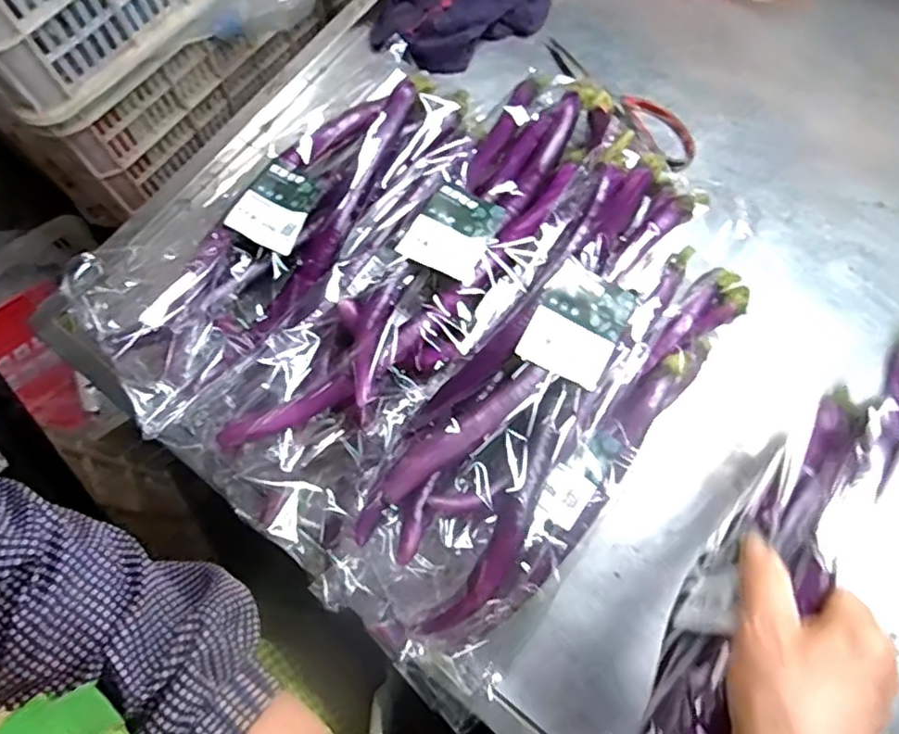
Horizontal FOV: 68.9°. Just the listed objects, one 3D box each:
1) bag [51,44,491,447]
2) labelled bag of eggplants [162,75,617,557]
[{"bbox_3d":[-0.130,-0.128,0.557,0.136,0.078,0.408,36,76,12],"label":"bag"},{"bbox_3d":[-0.017,-0.076,0.529,0.147,0.081,0.461,39,77,12],"label":"labelled bag of eggplants"}]

